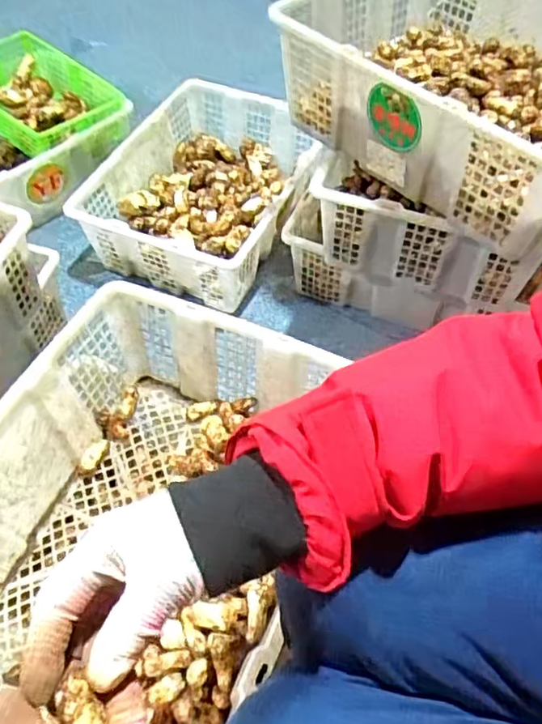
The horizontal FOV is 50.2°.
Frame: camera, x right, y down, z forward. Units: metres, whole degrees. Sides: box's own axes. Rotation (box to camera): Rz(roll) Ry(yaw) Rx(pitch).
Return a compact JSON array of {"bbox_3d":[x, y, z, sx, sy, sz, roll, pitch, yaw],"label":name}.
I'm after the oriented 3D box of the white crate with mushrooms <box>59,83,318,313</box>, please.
[{"bbox_3d":[-0.121,-0.338,1.158,0.353,0.150,0.442,22,58,15],"label":"white crate with mushrooms"}]

